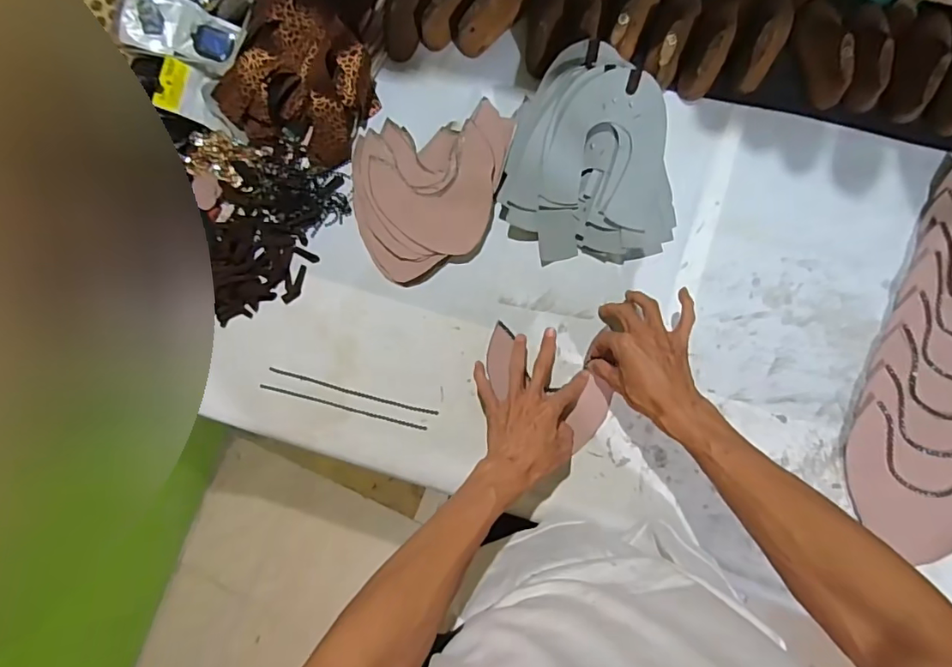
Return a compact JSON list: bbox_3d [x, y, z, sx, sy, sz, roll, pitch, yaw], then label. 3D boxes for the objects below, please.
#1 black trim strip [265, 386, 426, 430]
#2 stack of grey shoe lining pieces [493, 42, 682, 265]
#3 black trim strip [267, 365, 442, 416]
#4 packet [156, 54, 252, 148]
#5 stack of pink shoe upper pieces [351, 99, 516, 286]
[{"bbox_3d":[-0.176,0.097,0.667,0.230,0.011,0.006,13,86,9],"label":"black trim strip"},{"bbox_3d":[0.123,-0.212,0.616,0.195,0.095,0.243,-13,83,7],"label":"stack of grey shoe lining pieces"},{"bbox_3d":[-0.164,0.078,0.671,0.236,0.007,0.009,13,86,9],"label":"black trim strip"},{"bbox_3d":[-0.362,-0.312,0.680,0.119,0.016,0.076,20,70,-22],"label":"packet"},{"bbox_3d":[-0.056,-0.183,0.670,0.212,0.032,0.208,-7,83,7],"label":"stack of pink shoe upper pieces"}]

